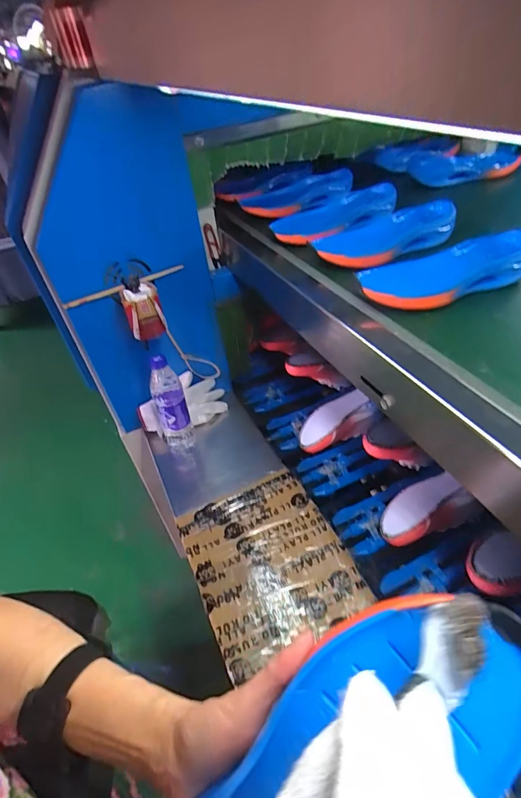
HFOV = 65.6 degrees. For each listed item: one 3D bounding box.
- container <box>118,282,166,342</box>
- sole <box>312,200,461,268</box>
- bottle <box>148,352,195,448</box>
[{"bbox_3d":[-0.215,-0.160,0.750,0.064,0.085,0.053,-20,43,-16],"label":"container"},{"bbox_3d":[0.193,-0.261,0.636,0.233,0.043,0.111,-25,45,-22],"label":"sole"},{"bbox_3d":[-0.191,0.013,0.828,0.079,0.222,0.072,-15,42,-11],"label":"bottle"}]

